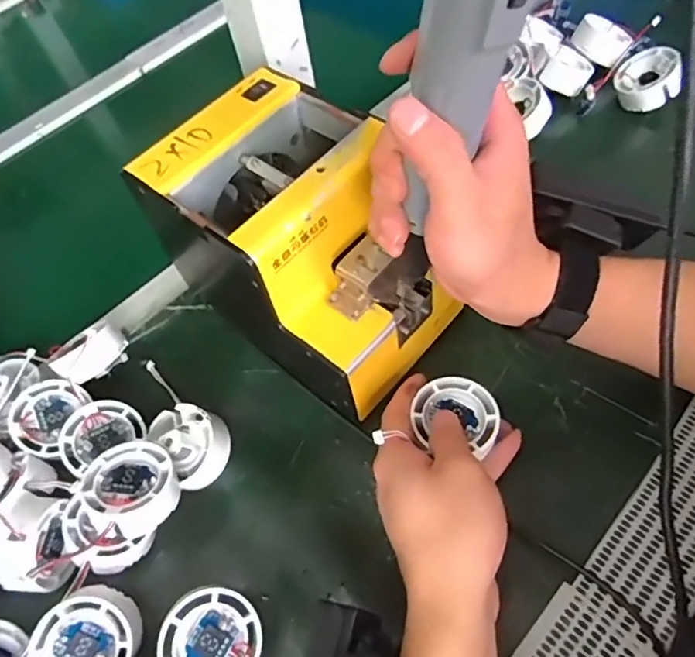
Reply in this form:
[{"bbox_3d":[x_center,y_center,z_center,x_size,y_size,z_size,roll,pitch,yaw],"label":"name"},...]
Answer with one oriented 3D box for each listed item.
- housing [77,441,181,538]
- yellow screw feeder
[{"bbox_3d":[-0.133,0.098,0.343,0.053,0.022,0.053,3,42,-3],"label":"housing"},{"bbox_3d":[-0.026,-0.050,0.383,0.184,0.152,0.119,35,69,27],"label":"yellow screw feeder"}]

